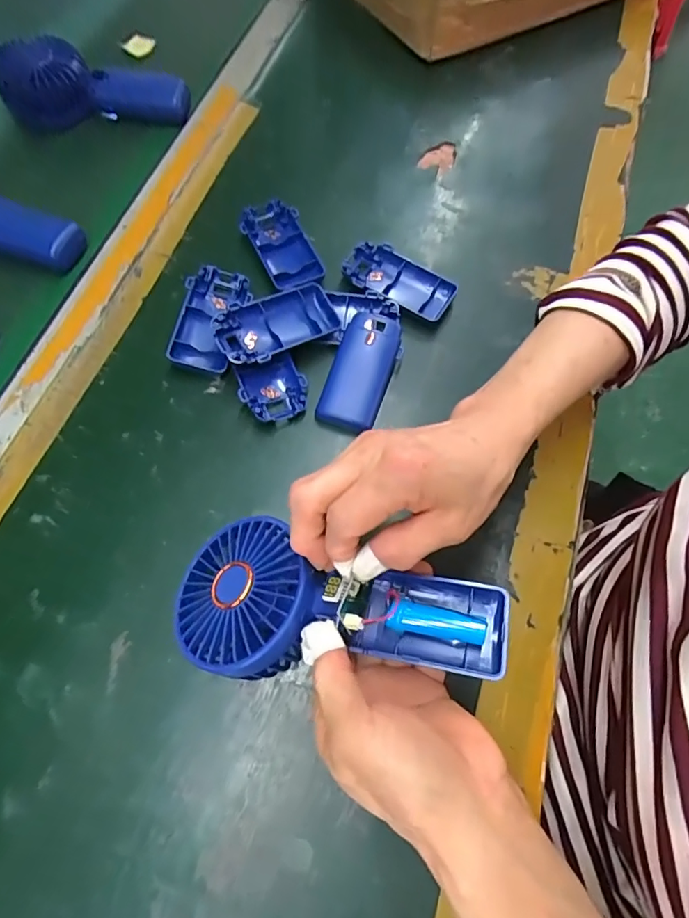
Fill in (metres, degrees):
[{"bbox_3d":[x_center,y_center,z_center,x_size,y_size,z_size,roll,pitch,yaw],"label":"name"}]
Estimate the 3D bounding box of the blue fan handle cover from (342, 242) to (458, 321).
[{"bbox_3d":[0.044,-0.149,0.410,0.093,0.011,0.050,26,69,8],"label":"blue fan handle cover"}]

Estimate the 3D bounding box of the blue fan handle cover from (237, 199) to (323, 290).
[{"bbox_3d":[-0.052,-0.183,0.423,0.047,0.012,0.096,-28,72,-13],"label":"blue fan handle cover"}]

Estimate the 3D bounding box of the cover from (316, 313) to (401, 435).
[{"bbox_3d":[0.013,-0.068,0.375,0.045,0.024,0.092,17,69,4],"label":"cover"}]

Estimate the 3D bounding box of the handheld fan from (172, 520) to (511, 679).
[{"bbox_3d":[-0.009,0.076,0.259,0.180,0.031,0.082,5,68,12],"label":"handheld fan"}]

